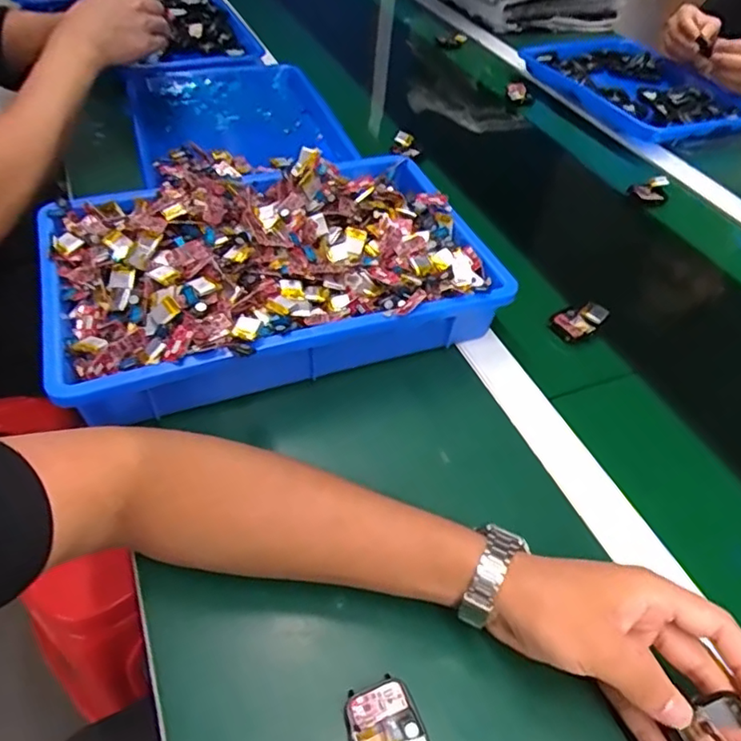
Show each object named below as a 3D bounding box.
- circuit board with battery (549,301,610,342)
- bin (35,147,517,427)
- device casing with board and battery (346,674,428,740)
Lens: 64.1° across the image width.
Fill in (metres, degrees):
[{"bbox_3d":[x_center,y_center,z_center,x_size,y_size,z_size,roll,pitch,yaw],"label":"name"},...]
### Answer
[{"bbox_3d":[0.201,-0.049,0.570,0.053,0.019,0.034,-22,53,-23],"label":"circuit board with battery"},{"bbox_3d":[-0.093,-0.106,0.532,0.369,0.075,0.269,-14,50,-17],"label":"bin"},{"bbox_3d":[0.009,0.195,0.318,0.038,0.012,0.050,-11,49,-14],"label":"device casing with board and battery"}]

